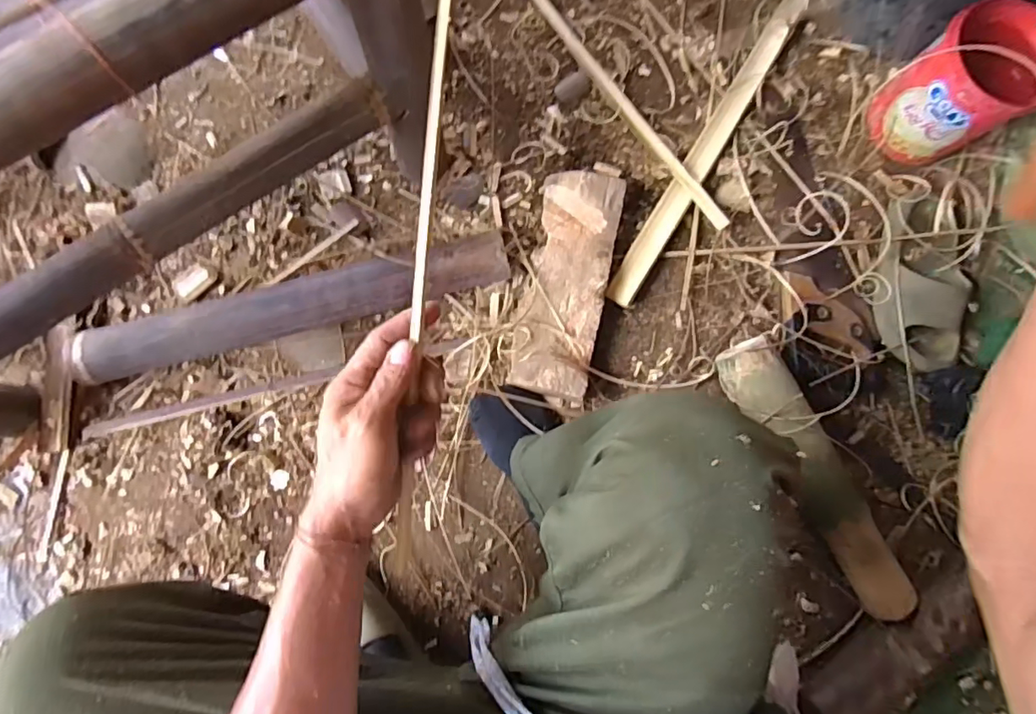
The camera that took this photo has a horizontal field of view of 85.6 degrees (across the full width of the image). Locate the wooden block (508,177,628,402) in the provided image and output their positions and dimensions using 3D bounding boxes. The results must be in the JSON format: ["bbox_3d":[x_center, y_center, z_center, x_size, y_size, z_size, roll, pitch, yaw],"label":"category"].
[{"bbox_3d":[0.063,-0.093,0.732,0.101,0.057,0.294,12,81,0],"label":"wooden block"}]

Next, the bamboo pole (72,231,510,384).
[{"bbox_3d":[-0.284,-0.061,0.721,0.548,0.051,0.067,-14,82,-4],"label":"bamboo pole"}]

